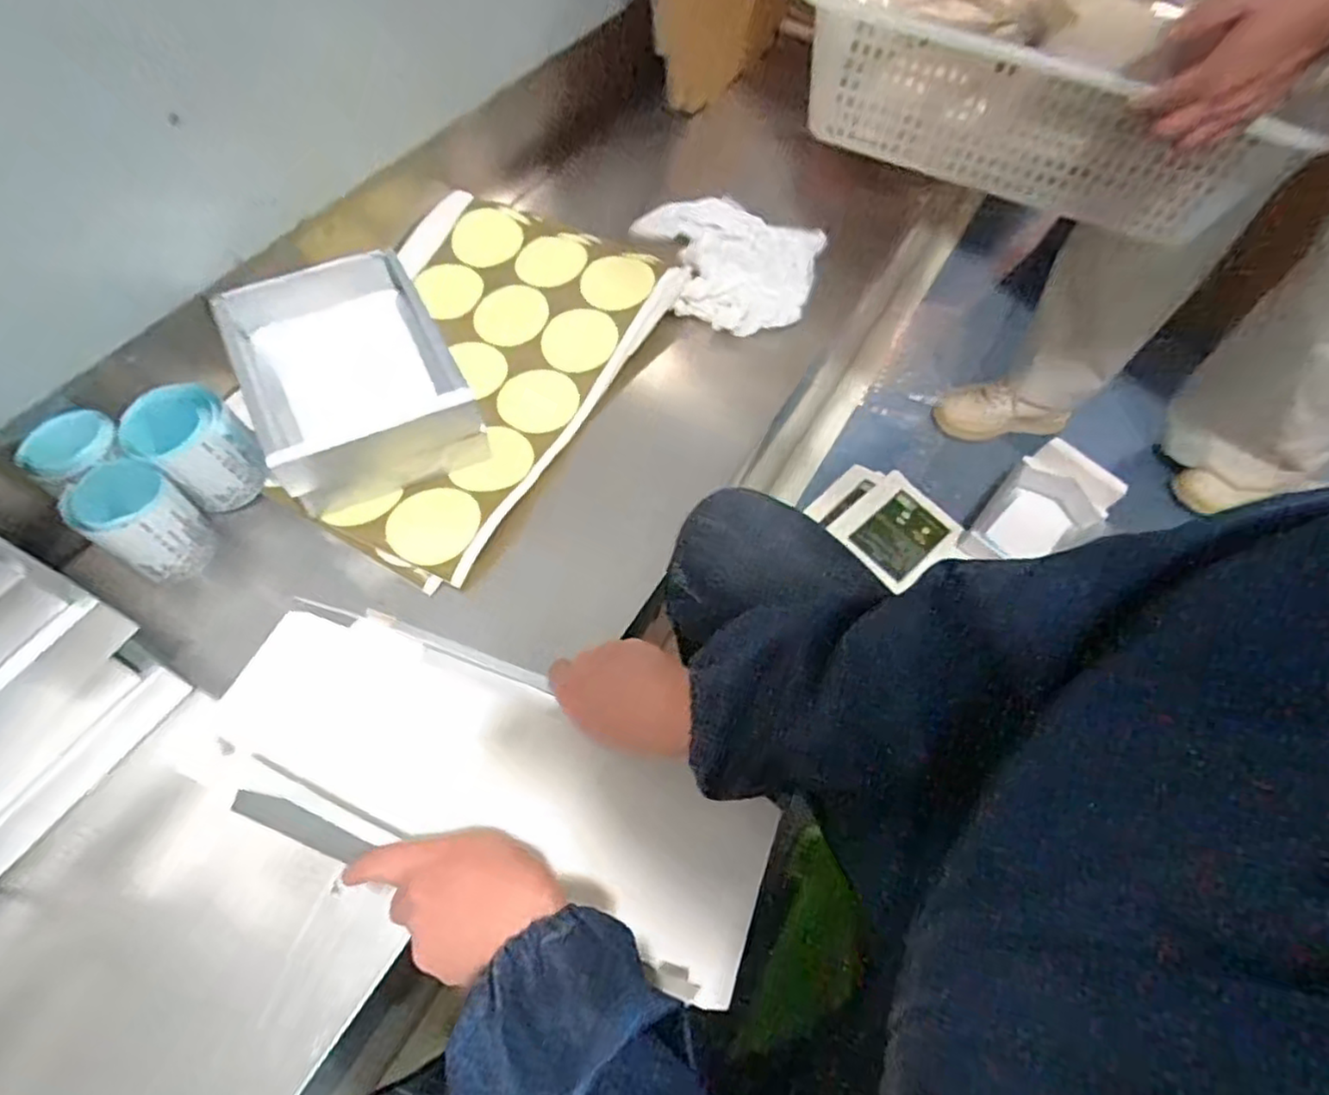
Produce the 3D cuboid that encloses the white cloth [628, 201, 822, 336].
[{"bbox_3d":[0.064,-0.317,0.749,0.200,0.030,0.163,19,60,7],"label":"white cloth"}]

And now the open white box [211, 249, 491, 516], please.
[{"bbox_3d":[-0.281,-0.155,0.611,0.163,0.077,0.223,-26,65,-18],"label":"open white box"}]

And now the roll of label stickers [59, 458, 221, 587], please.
[{"bbox_3d":[-0.406,-0.020,0.533,0.064,0.077,0.065,2,60,-3],"label":"roll of label stickers"}]

